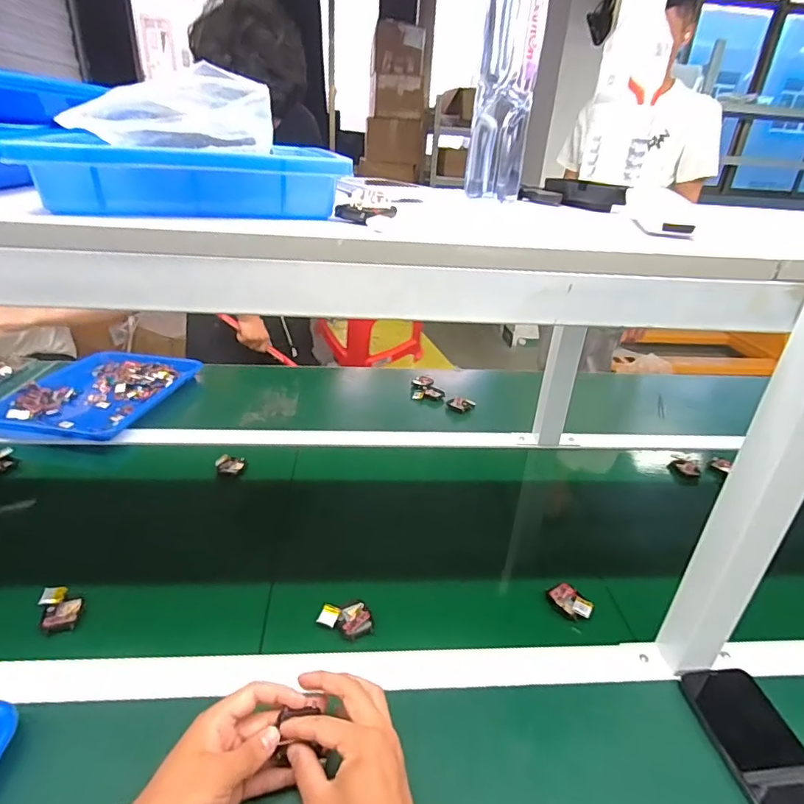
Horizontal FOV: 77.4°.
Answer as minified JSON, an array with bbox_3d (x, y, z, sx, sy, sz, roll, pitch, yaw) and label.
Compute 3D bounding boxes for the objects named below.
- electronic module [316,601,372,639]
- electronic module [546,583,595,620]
[{"bbox_3d":[-0.062,0.240,0.551,0.056,0.015,0.040,-6,30,-18],"label":"electronic module"},{"bbox_3d":[0.199,0.236,0.593,0.032,0.014,0.051,-16,34,-33],"label":"electronic module"}]

